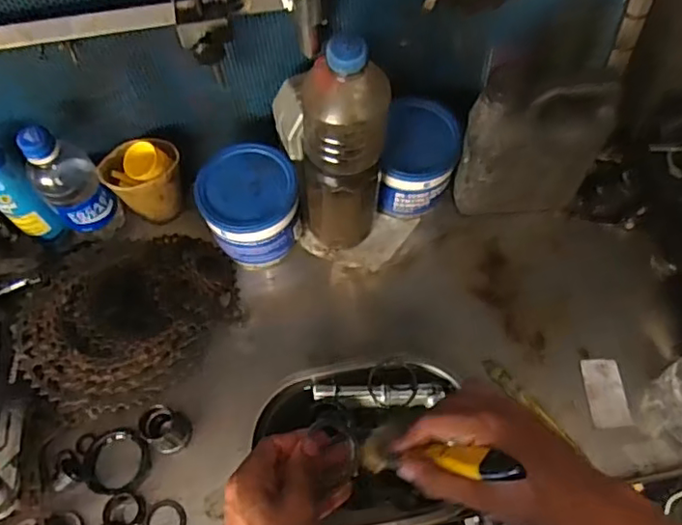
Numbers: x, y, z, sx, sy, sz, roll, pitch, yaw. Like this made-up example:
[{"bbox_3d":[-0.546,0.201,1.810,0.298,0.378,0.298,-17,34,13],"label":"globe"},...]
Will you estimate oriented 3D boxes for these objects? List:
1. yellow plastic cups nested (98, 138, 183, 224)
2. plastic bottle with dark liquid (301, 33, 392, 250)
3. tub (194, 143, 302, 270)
[{"bbox_3d":[-0.214,-0.091,0.655,0.063,0.106,0.067,-1,62,3],"label":"yellow plastic cups nested"},{"bbox_3d":[0.002,-0.094,0.558,0.076,0.266,0.067,0,62,3],"label":"plastic bottle with dark liquid"},{"bbox_3d":[-0.096,-0.058,0.640,0.098,0.102,0.102,-1,62,3],"label":"tub"}]

